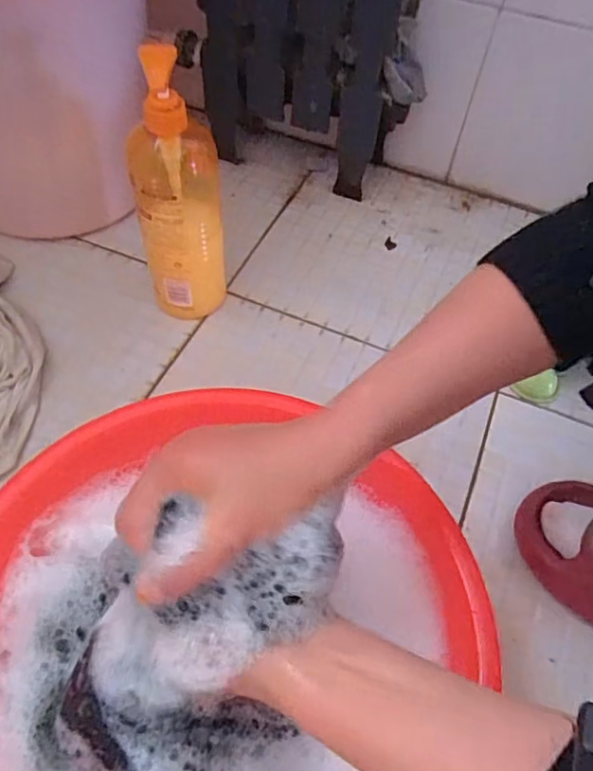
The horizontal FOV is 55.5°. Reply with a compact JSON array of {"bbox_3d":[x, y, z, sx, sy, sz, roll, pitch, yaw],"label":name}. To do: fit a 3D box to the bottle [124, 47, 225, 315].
[{"bbox_3d":[-0.110,-0.170,0.533,0.075,0.261,0.062,-2,55,-6],"label":"bottle"}]

